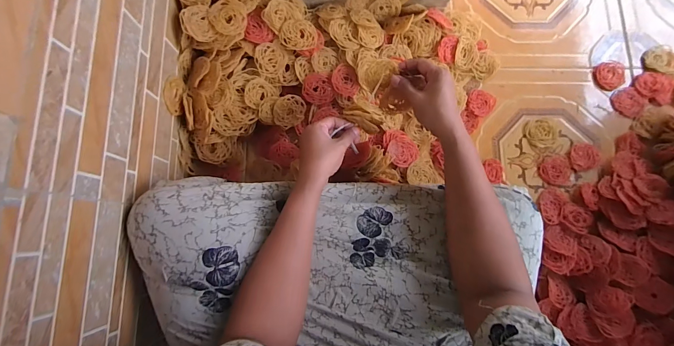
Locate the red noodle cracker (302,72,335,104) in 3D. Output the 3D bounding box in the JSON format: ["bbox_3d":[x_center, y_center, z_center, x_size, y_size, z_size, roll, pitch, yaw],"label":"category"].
[{"bbox_3d":[-0.035,-0.158,0.614,0.058,0.008,0.058,-2,96,-15],"label":"red noodle cracker"}]

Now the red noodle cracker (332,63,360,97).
[{"bbox_3d":[0.016,-0.172,0.615,0.048,0.016,0.061,-14,81,-4],"label":"red noodle cracker"}]

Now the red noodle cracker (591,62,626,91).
[{"bbox_3d":[0.564,-0.202,0.682,0.063,0.008,0.062,-32,82,-6],"label":"red noodle cracker"}]

